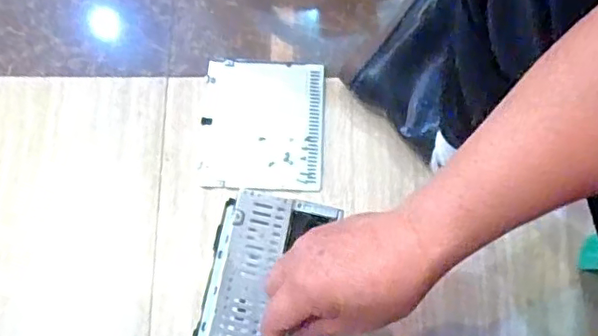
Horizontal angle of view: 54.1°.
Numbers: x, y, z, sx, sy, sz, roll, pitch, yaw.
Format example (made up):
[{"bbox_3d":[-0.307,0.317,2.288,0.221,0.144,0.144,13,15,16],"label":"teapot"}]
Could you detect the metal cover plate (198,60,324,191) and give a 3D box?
[{"bbox_3d":[-0.048,-0.059,0.769,0.156,0.005,0.176,2,75,2],"label":"metal cover plate"}]

